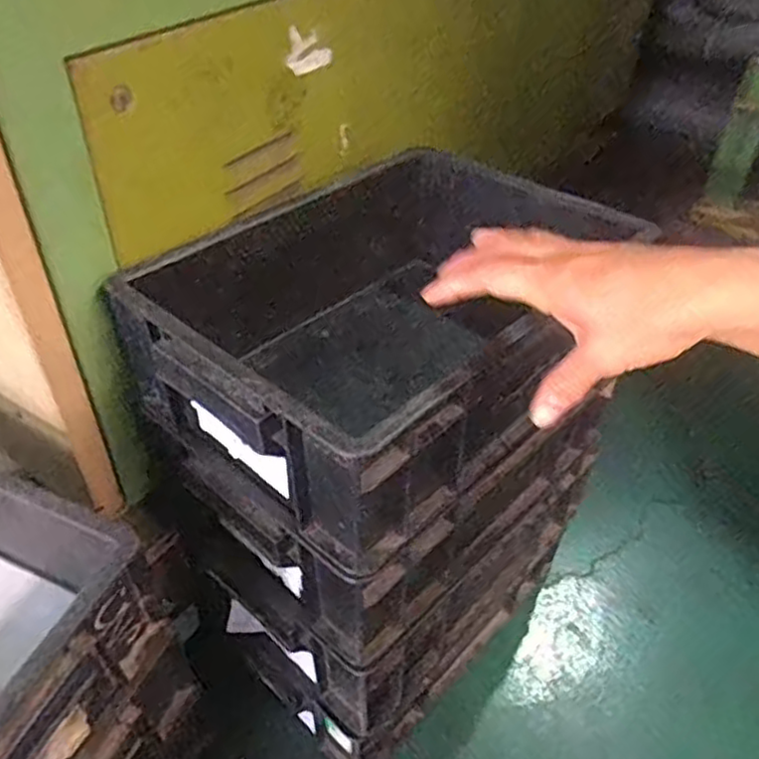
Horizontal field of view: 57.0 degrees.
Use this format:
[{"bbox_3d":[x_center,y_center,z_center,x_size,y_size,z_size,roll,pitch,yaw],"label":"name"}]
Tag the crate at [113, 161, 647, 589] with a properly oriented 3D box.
[{"bbox_3d":[0.008,-0.044,0.526,0.241,0.119,0.336,35,44,30],"label":"crate"}]

